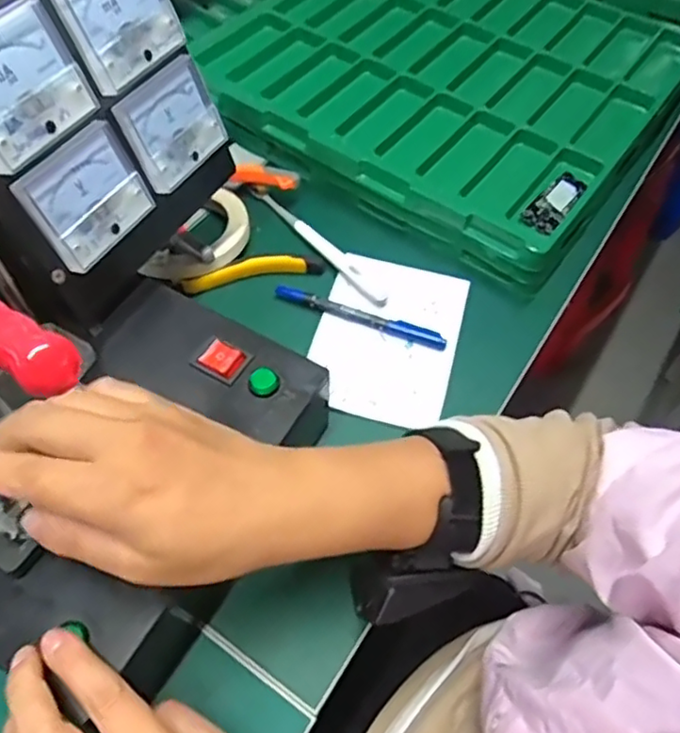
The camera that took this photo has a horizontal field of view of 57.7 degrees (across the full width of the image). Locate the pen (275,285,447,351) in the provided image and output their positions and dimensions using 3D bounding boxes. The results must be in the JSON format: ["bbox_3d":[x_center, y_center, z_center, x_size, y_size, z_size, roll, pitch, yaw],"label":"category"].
[{"bbox_3d":[0.015,-0.039,0.468,0.134,0.006,0.013,18,59,9],"label":"pen"}]

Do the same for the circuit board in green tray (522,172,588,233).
[{"bbox_3d":[0.176,-0.136,0.497,0.027,0.008,0.076,36,63,19],"label":"circuit board in green tray"}]

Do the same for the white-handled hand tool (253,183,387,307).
[{"bbox_3d":[-0.020,-0.103,0.507,0.012,0.013,0.165,-34,65,-21],"label":"white-handled hand tool"}]

